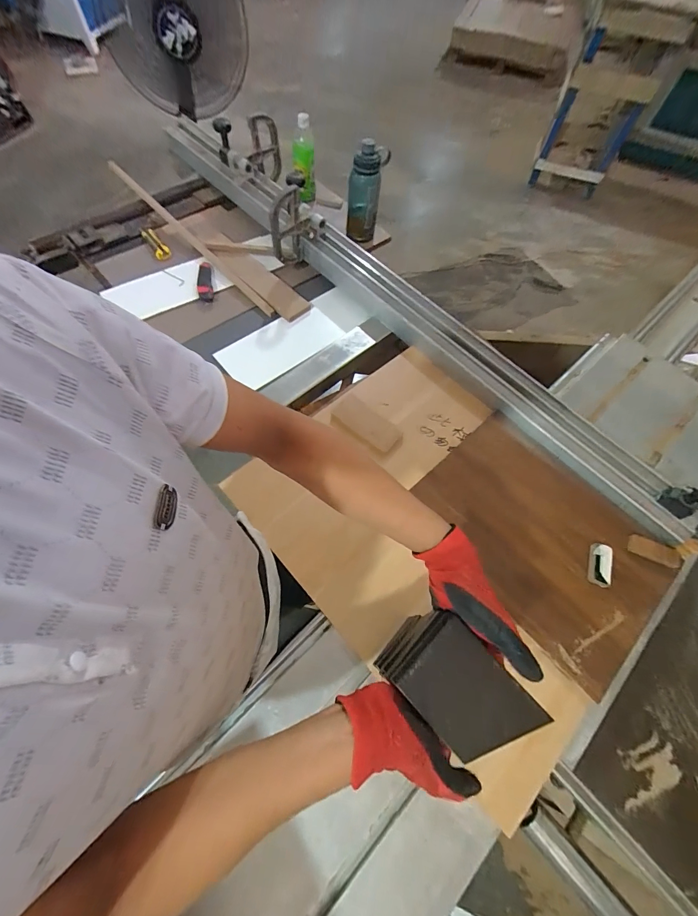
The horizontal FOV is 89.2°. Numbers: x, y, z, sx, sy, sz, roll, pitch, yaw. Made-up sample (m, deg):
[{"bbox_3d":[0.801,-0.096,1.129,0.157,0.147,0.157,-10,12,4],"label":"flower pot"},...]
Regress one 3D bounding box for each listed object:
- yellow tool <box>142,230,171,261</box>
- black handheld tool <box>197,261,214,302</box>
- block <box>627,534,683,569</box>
[{"bbox_3d":[-0.586,-0.650,1.078,0.041,0.017,0.151,-31,70,-17],"label":"yellow tool"},{"bbox_3d":[-0.404,-0.495,0.996,0.040,0.024,0.132,-8,65,-7],"label":"black handheld tool"},{"bbox_3d":[0.558,0.171,0.646,0.091,0.011,0.035,24,66,8],"label":"block"}]

